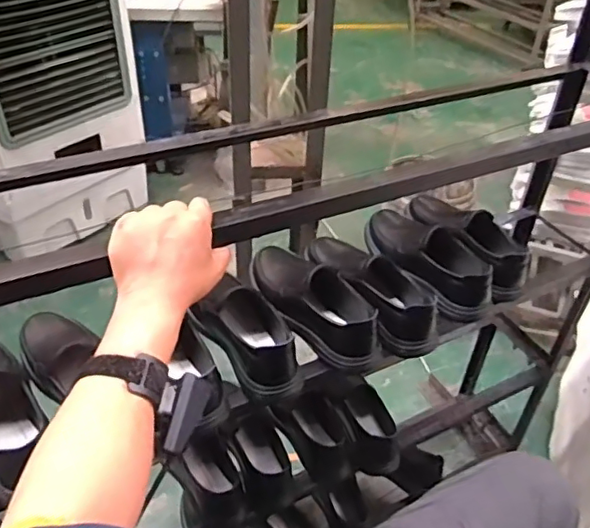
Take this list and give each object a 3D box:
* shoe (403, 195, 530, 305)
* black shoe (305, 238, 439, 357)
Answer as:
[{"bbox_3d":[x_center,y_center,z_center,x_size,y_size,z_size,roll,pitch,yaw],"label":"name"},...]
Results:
[{"bbox_3d":[0.291,-0.050,1.014,0.090,0.090,0.270,-17,43,-24],"label":"shoe"},{"bbox_3d":[0.114,0.032,0.919,0.093,0.079,0.266,-19,43,-25],"label":"black shoe"}]

